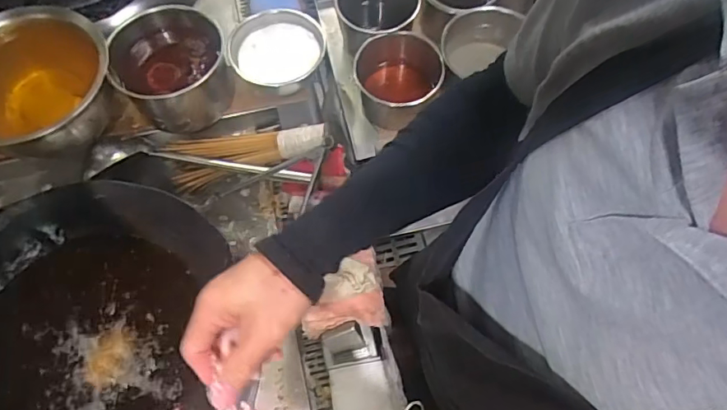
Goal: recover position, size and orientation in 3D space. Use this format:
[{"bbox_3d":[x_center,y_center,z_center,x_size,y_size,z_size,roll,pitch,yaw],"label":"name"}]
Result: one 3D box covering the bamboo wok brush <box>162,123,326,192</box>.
[{"bbox_3d":[-0.202,-0.098,0.871,0.287,0.049,0.093,-10,67,13],"label":"bamboo wok brush"}]

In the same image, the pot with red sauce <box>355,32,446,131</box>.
[{"bbox_3d":[0.063,-0.220,0.937,0.151,0.128,0.149,0,67,0],"label":"pot with red sauce"}]

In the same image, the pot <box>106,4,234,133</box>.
[{"bbox_3d":[-0.332,-0.232,0.892,0.179,0.132,0.174,0,67,0],"label":"pot"}]

